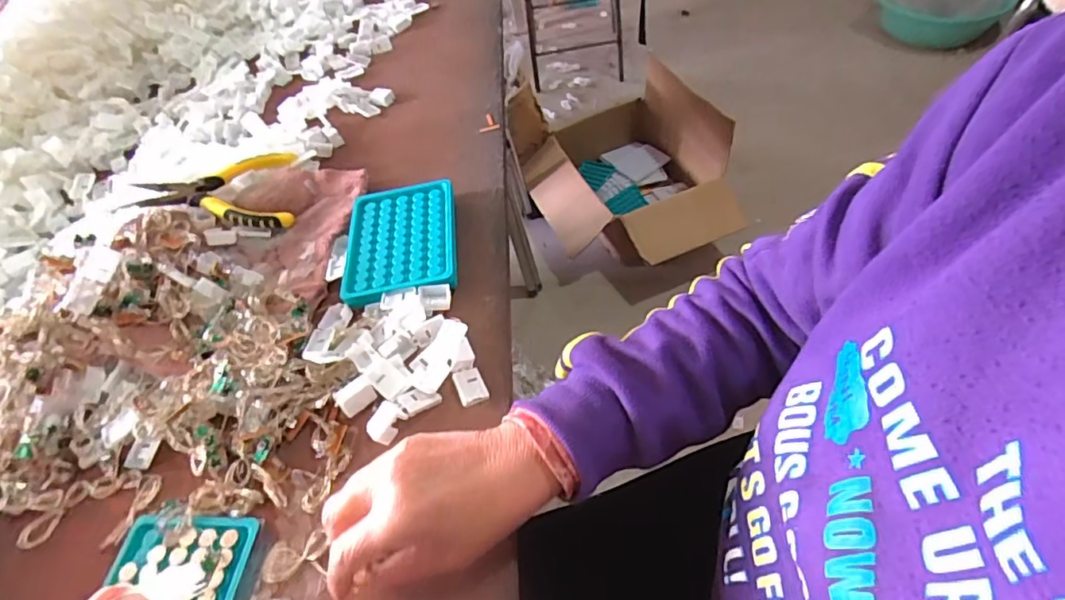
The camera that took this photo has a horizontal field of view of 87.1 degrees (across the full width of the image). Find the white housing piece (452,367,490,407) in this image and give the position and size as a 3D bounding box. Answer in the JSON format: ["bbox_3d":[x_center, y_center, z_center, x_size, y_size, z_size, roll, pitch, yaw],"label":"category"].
[{"bbox_3d":[-0.045,0.062,0.403,0.021,0.004,0.028,-22,52,-7],"label":"white housing piece"}]

